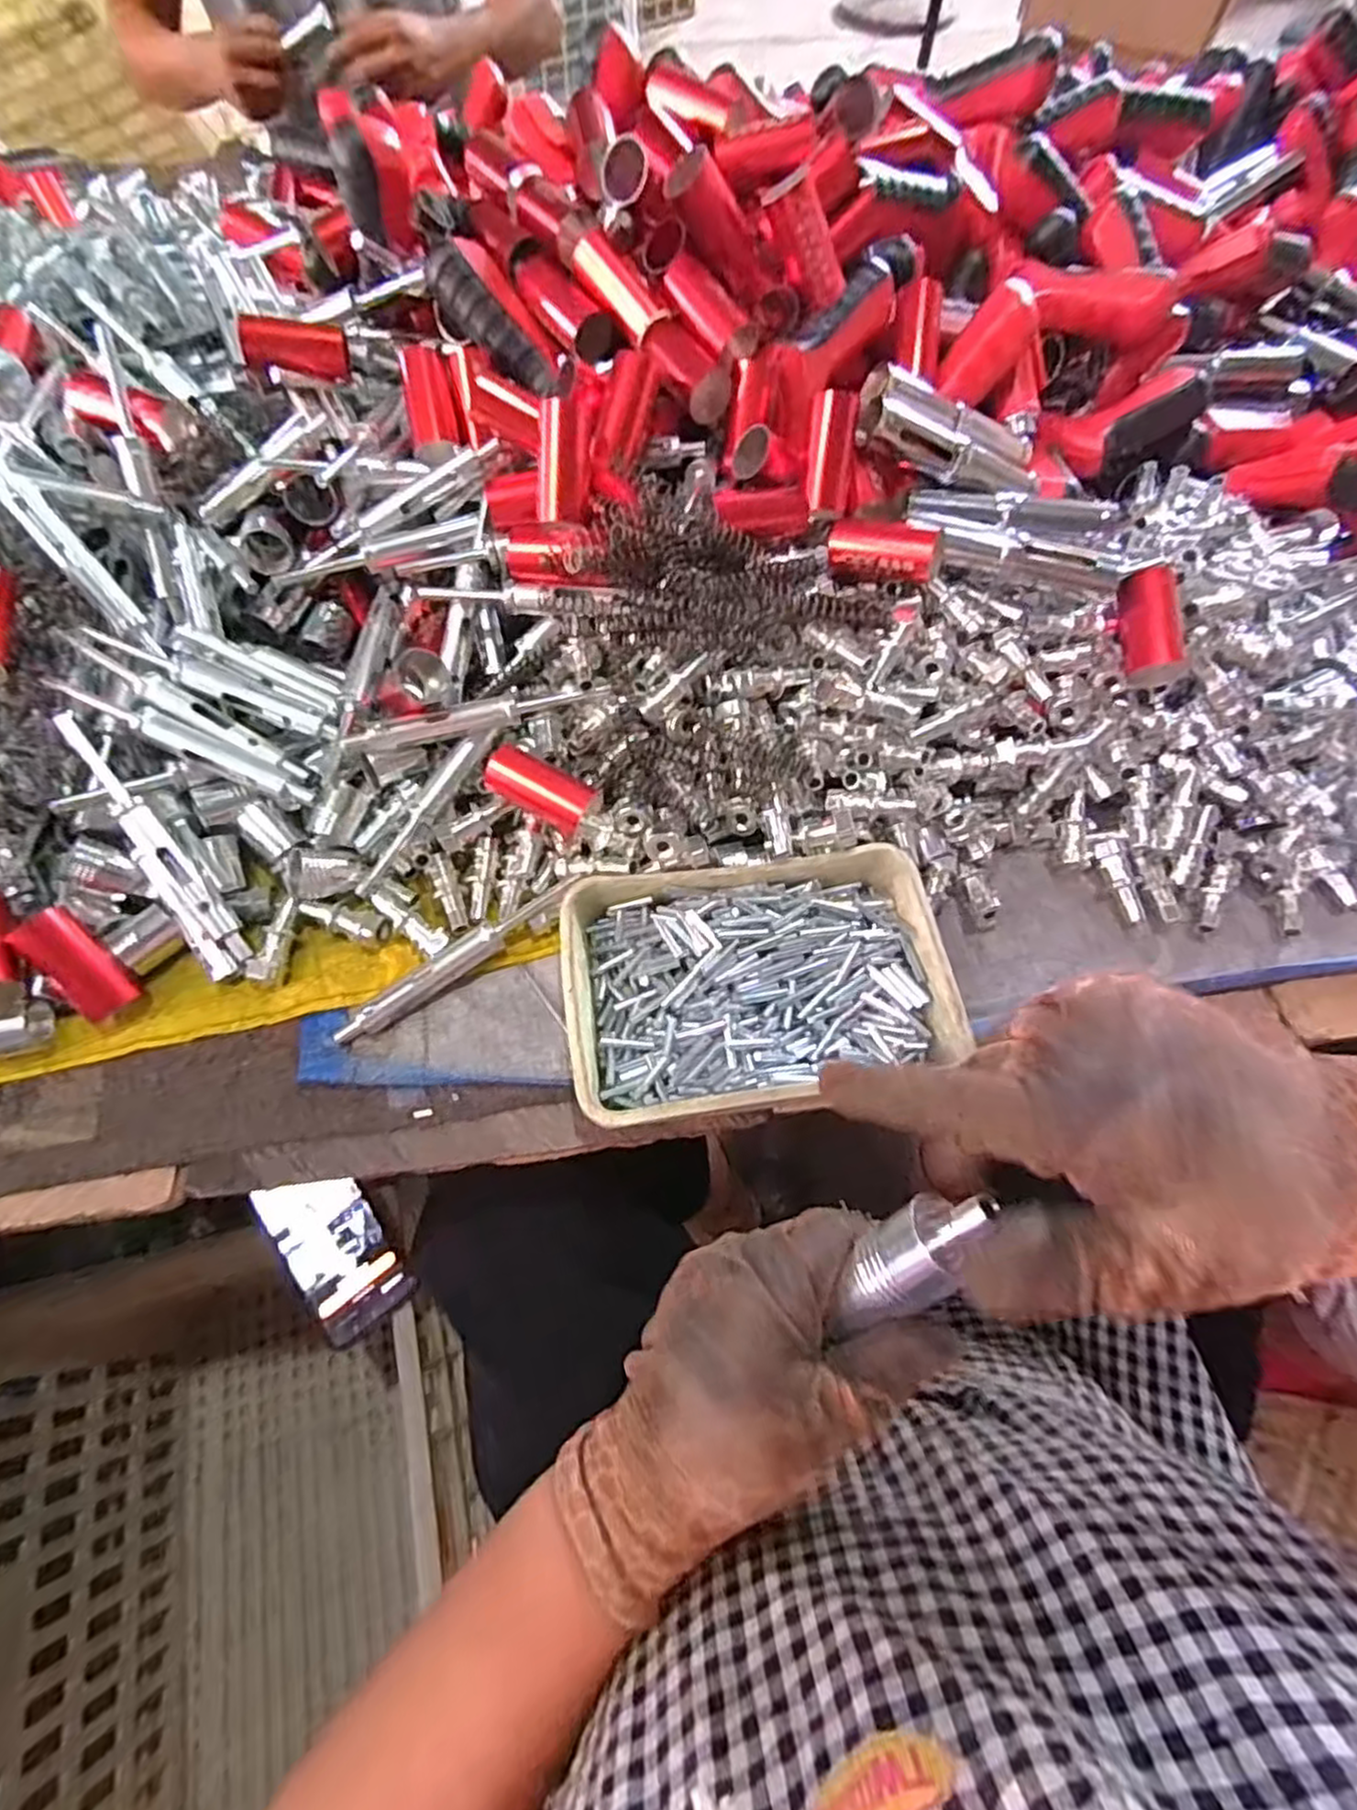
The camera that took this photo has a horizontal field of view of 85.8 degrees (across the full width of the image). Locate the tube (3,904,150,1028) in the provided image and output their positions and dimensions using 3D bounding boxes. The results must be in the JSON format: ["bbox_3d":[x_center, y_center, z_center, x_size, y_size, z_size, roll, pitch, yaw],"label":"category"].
[{"bbox_3d":[-0.321,0.036,0.394,0.028,0.023,0.070,-35,118,-14],"label":"tube"}]

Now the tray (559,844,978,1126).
[{"bbox_3d":[0.042,0.044,0.399,0.203,0.043,0.137,-6,64,-4],"label":"tray"}]

